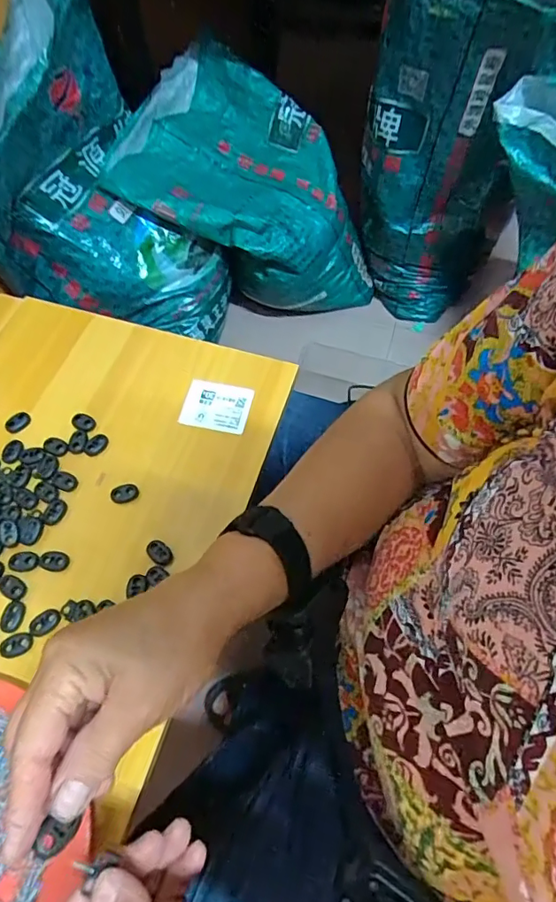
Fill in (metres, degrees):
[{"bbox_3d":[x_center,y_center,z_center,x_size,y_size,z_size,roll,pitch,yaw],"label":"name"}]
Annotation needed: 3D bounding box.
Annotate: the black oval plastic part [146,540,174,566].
[{"bbox_3d":[-0.091,0.078,0.387,0.023,0.004,0.015,40,64,21],"label":"black oval plastic part"}]

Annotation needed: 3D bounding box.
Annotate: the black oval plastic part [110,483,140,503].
[{"bbox_3d":[-0.126,0.034,0.412,0.023,0.004,0.016,-15,59,-12],"label":"black oval plastic part"}]

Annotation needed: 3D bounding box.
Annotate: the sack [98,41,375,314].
[{"bbox_3d":[-0.043,-0.519,1.054,0.516,0.345,0.337,6,57,1],"label":"sack"}]

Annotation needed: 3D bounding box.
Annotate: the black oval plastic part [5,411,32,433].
[{"bbox_3d":[-0.228,-0.025,0.443,0.014,0.004,0.022,38,63,20],"label":"black oval plastic part"}]

